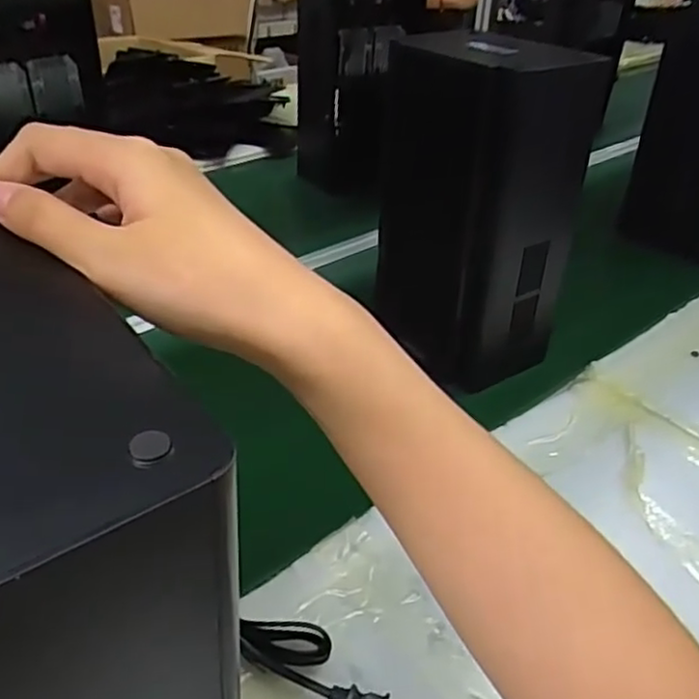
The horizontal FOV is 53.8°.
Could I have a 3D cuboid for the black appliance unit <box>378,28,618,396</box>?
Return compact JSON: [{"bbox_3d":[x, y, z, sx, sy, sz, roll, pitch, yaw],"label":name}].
[{"bbox_3d":[0.137,-0.160,0.760,0.130,0.319,0.191,-21,39,-31],"label":"black appliance unit"}]

